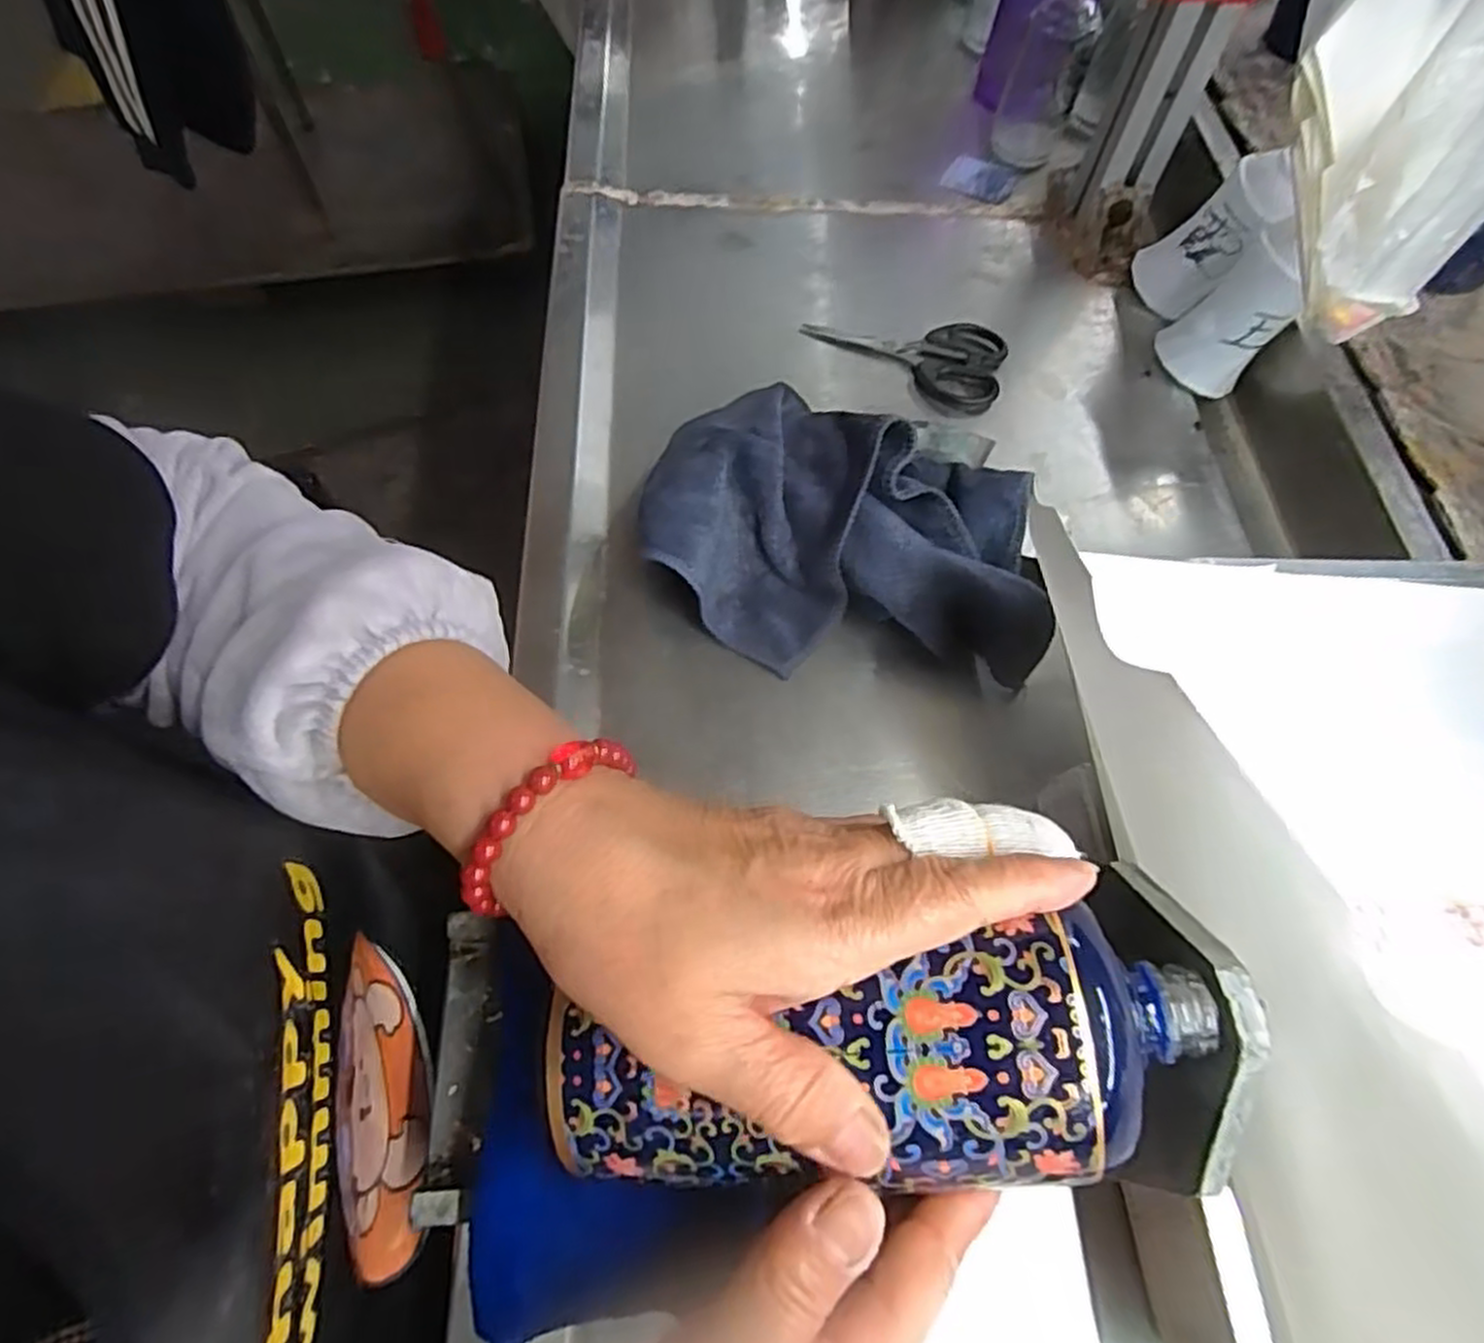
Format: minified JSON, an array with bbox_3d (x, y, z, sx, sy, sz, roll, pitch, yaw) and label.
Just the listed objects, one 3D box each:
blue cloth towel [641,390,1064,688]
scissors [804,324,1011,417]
[{"bbox_3d":[0.054,-0.082,0.413,0.211,0.065,0.158,5,64,3],"label":"blue cloth towel"},{"bbox_3d":[0.111,-0.220,0.520,0.133,0.006,0.082,23,66,11],"label":"scissors"}]

